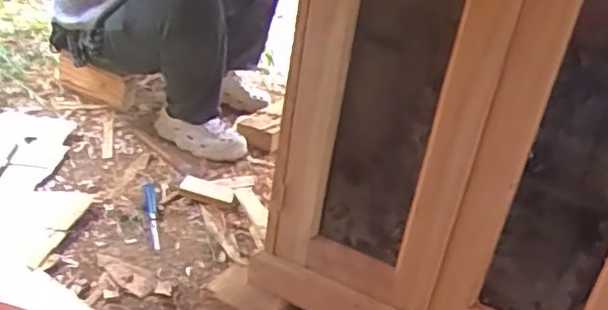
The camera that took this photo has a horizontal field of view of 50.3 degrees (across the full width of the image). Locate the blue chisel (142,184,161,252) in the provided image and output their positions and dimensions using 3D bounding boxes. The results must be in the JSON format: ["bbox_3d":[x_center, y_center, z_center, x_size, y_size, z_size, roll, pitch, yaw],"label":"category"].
[{"bbox_3d":[-0.333,0.129,1.414,0.026,0.033,0.203,-5,45,-17],"label":"blue chisel"}]

